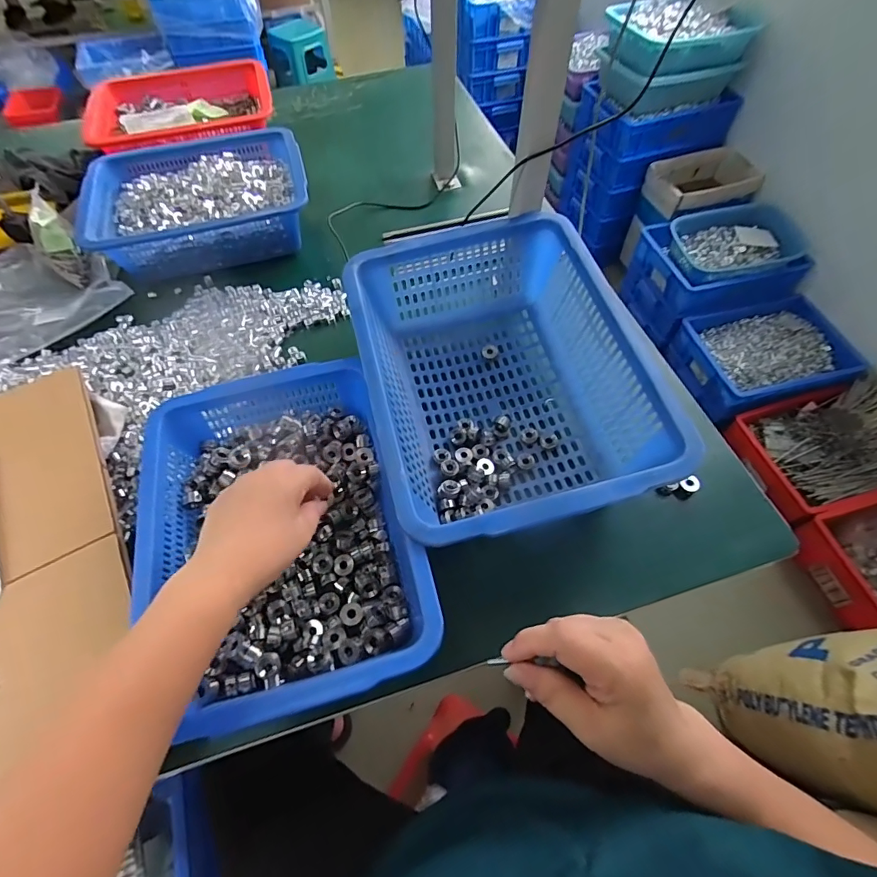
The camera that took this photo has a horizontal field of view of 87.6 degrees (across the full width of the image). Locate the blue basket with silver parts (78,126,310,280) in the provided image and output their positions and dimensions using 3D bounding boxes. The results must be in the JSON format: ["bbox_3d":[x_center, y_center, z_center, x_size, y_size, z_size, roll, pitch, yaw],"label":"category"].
[{"bbox_3d":[-0.363,-0.377,0.720,0.307,0.083,0.249,-12,59,-6],"label":"blue basket with silver parts"}]

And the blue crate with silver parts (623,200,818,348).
[{"bbox_3d":[0.949,-0.566,1.586,0.481,0.271,0.362,-18,60,-10],"label":"blue crate with silver parts"}]

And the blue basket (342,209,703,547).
[{"bbox_3d":[0.058,-0.063,0.501,0.261,0.130,0.352,-13,60,-7],"label":"blue basket"}]

